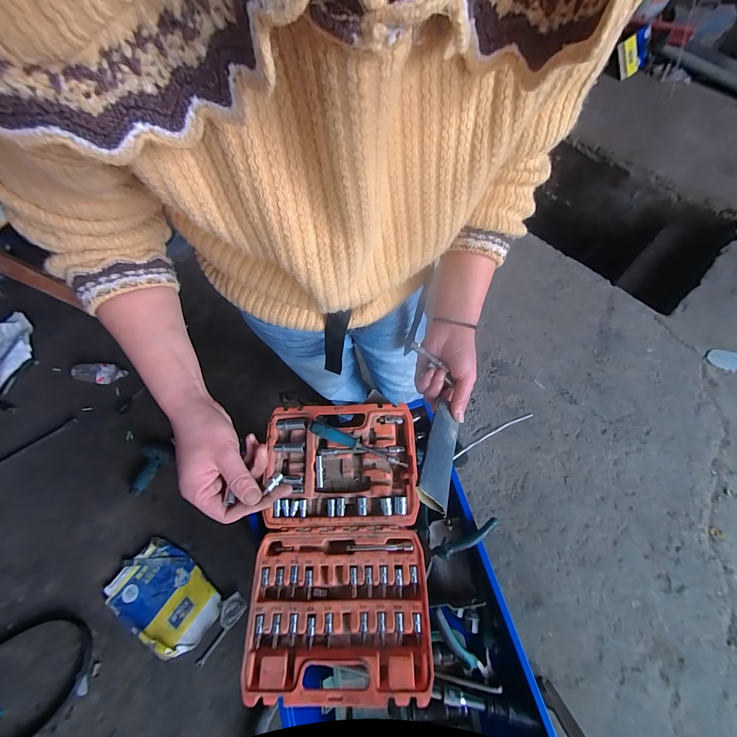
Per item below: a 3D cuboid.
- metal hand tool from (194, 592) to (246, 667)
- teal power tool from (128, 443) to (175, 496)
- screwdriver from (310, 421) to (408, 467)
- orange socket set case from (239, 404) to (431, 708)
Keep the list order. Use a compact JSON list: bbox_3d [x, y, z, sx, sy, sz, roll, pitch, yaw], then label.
[{"bbox_3d":[-0.471,0.815,0.999,0.068,0.030,0.206,33,73,12],"label":"metal hand tool"},{"bbox_3d":[-0.808,0.365,1.172,0.076,0.108,0.181,13,60,4],"label":"teal power tool"},{"bbox_3d":[-0.017,0.123,0.515,0.165,0.018,0.020,21,71,8],"label":"screwdriver"},{"bbox_3d":[-0.045,0.242,0.478,0.241,0.081,0.374,-1,69,0],"label":"orange socket set case"}]

